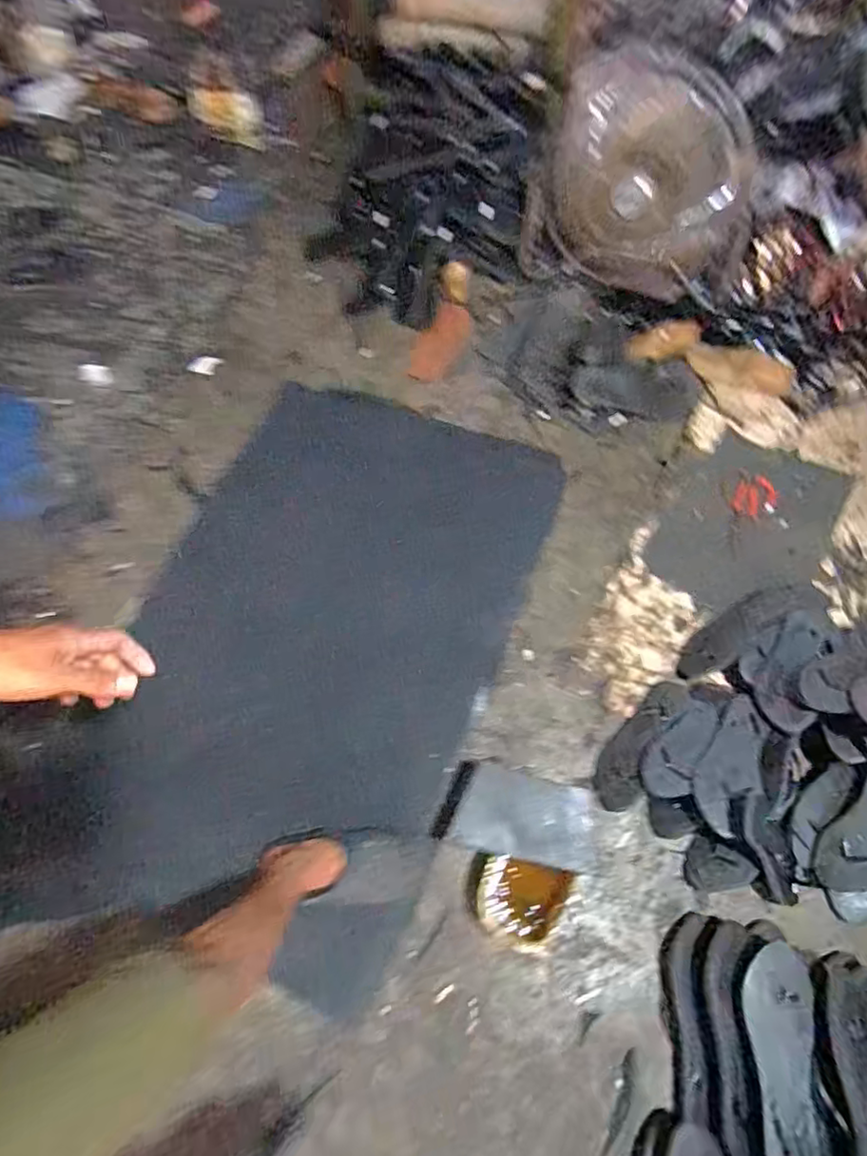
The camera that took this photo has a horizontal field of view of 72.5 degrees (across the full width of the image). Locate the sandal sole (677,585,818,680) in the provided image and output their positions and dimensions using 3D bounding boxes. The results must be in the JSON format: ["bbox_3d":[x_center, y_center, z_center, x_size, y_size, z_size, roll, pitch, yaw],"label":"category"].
[{"bbox_3d":[0.548,0.090,1.052,0.267,0.010,0.084,-32,46,-2],"label":"sandal sole"}]

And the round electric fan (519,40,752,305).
[{"bbox_3d":[0.470,-0.899,1.348,0.487,0.436,0.116,21,42,17],"label":"round electric fan"}]

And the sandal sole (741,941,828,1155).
[{"bbox_3d":[0.448,0.612,0.755,0.078,0.032,0.246,12,53,7],"label":"sandal sole"}]

